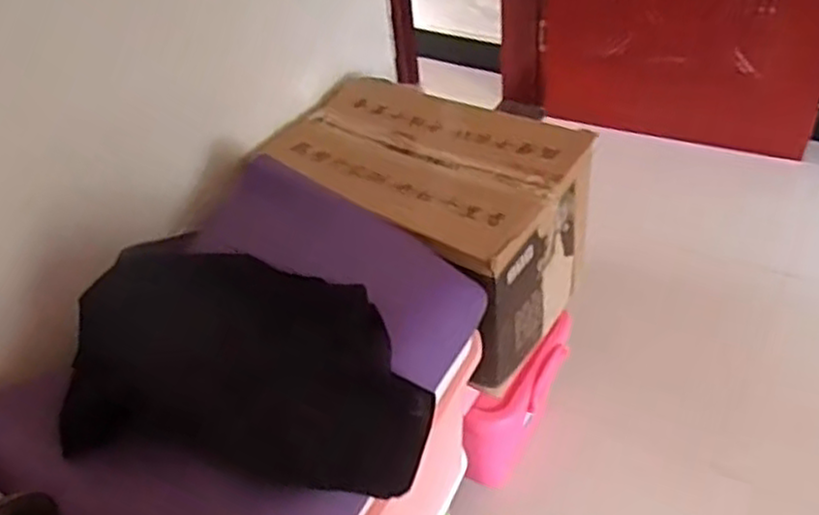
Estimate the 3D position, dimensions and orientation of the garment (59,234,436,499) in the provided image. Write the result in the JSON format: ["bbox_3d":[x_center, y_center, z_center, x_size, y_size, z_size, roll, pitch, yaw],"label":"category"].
[{"bbox_3d":[-0.171,0.114,0.741,0.365,0.155,0.183,4,45,12],"label":"garment"}]

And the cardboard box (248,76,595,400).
[{"bbox_3d":[0.024,-0.070,1.180,0.467,0.260,0.348,23,51,28],"label":"cardboard box"}]

